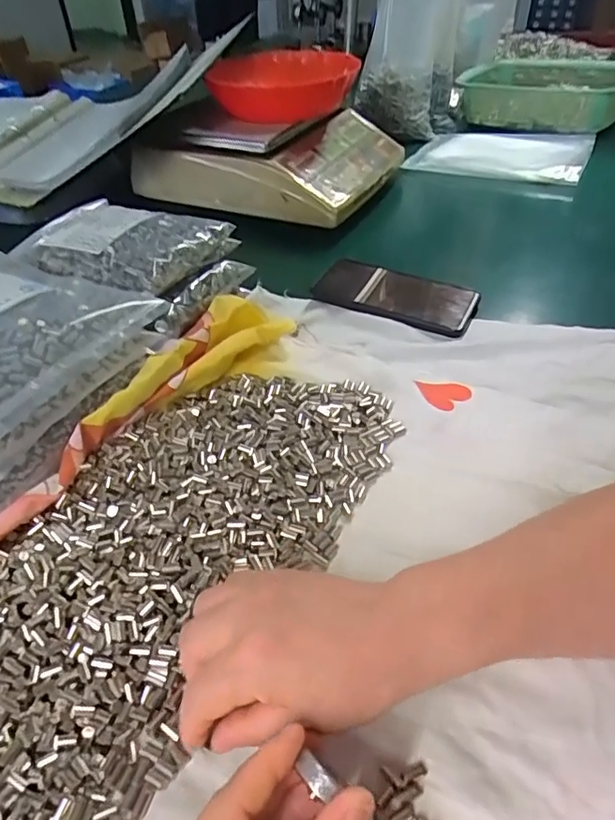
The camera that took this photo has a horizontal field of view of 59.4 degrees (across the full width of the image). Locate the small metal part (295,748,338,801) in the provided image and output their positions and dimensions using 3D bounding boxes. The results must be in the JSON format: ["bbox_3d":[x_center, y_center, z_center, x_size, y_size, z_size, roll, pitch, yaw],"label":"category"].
[{"bbox_3d":[0.002,0.142,0.210,0.010,0.004,0.016,-32,54,-31],"label":"small metal part"}]

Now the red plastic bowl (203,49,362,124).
[{"bbox_3d":[-0.035,-0.472,0.771,0.195,0.061,0.195,-1,43,1],"label":"red plastic bowl"}]

